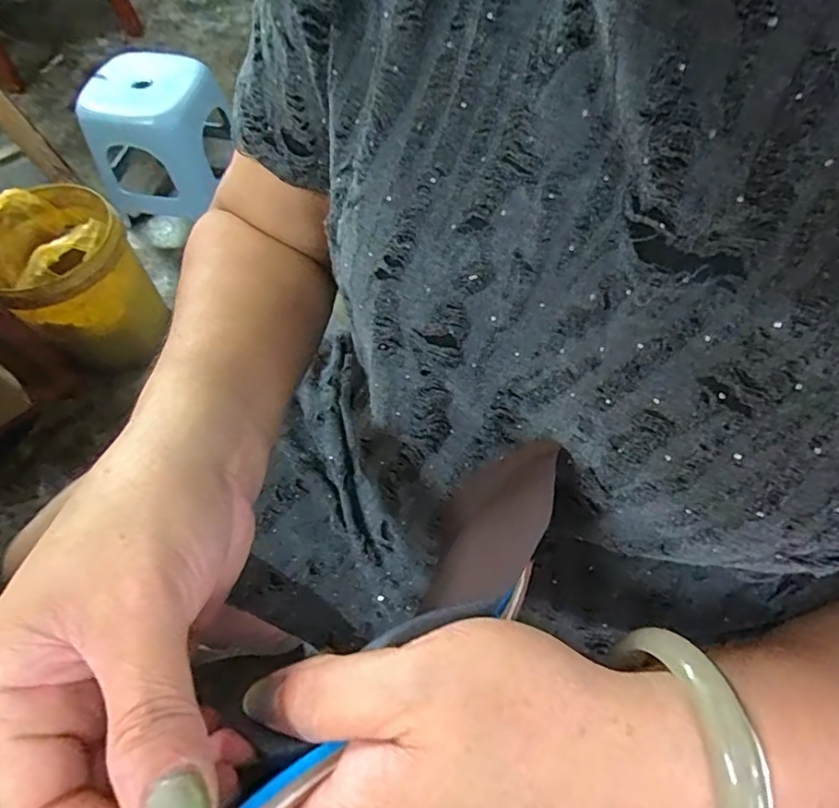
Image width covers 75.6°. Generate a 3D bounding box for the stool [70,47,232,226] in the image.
[{"bbox_3d":[-0.616,-0.640,1.322,0.303,0.313,0.242,0,61,2],"label":"stool"}]

